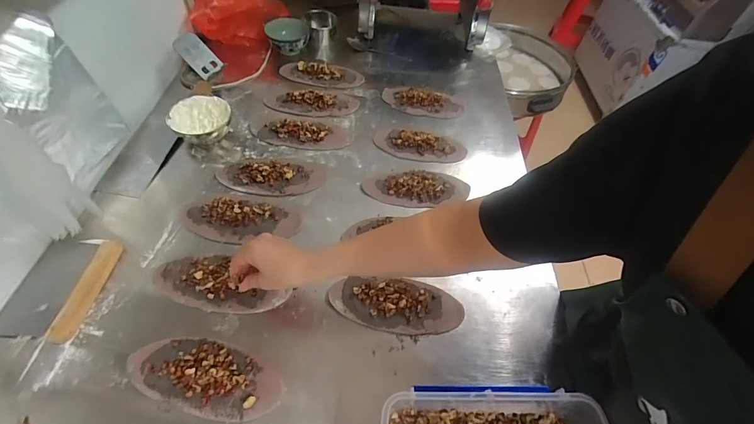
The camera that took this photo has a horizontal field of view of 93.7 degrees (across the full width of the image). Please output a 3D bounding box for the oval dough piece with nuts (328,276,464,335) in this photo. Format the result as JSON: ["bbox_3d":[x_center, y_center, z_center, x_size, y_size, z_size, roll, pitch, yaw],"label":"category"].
[{"bbox_3d":[0.030,0.141,0.532,0.199,0.018,0.074,4,54,-2],"label":"oval dough piece with nuts"}]

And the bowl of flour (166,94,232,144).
[{"bbox_3d":[-0.344,-0.175,0.699,0.109,0.057,0.105,2,54,-3],"label":"bowl of flour"}]

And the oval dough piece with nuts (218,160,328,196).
[{"bbox_3d":[-0.198,-0.070,0.663,0.191,0.018,0.088,4,54,-2],"label":"oval dough piece with nuts"}]

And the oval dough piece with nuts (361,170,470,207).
[{"bbox_3d":[0.076,-0.050,0.672,0.198,0.019,0.086,6,54,0],"label":"oval dough piece with nuts"}]

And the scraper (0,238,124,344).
[{"bbox_3d":[-0.454,0.105,0.510,0.102,0.020,0.152,9,54,2],"label":"scraper"}]

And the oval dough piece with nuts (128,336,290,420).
[{"bbox_3d":[-0.221,0.210,0.456,0.197,0.019,0.084,17,54,8],"label":"oval dough piece with nuts"}]

